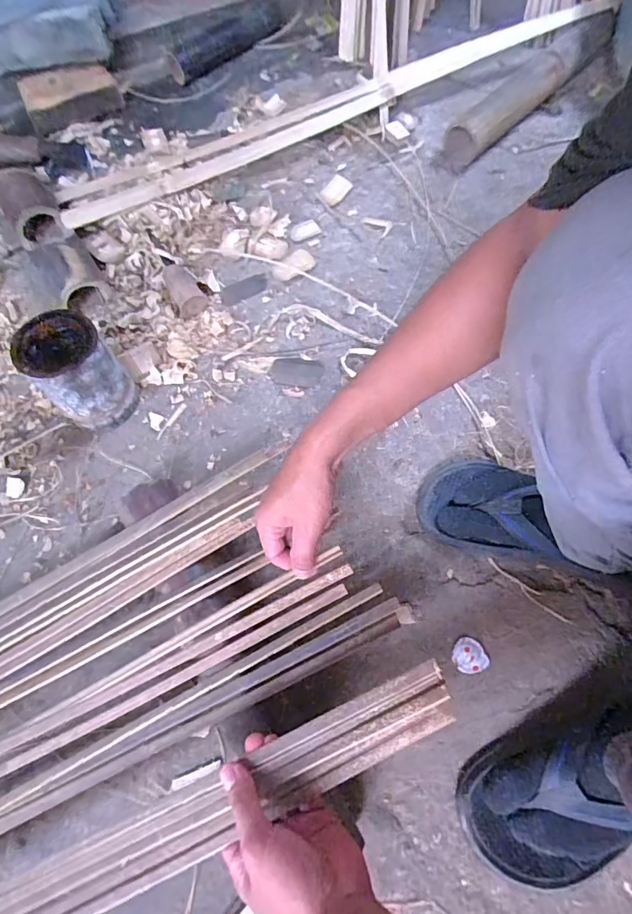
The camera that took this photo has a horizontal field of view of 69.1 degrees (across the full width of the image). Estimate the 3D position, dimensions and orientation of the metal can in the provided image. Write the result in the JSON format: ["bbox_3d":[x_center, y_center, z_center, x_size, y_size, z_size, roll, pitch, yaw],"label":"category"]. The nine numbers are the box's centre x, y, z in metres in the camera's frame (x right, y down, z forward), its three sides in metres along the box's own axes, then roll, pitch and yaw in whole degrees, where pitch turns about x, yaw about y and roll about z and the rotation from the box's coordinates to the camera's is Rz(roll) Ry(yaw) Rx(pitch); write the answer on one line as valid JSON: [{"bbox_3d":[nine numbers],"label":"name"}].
[{"bbox_3d":[-0.302,-0.105,0.591,0.089,0.142,0.097,0,68,1],"label":"metal can"}]

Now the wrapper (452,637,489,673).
[{"bbox_3d":[0.174,0.224,0.521,0.038,0.004,0.036,-1,68,0],"label":"wrapper"}]

